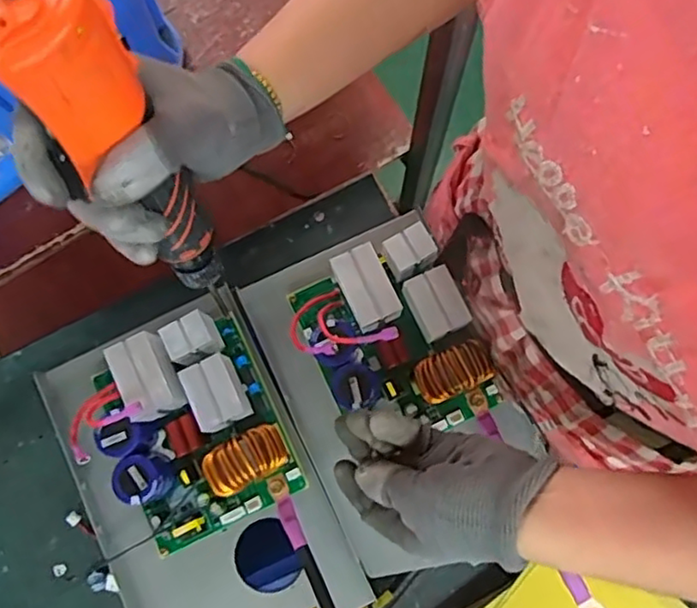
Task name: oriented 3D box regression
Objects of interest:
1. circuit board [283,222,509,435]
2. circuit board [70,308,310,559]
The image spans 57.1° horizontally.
[{"bbox_3d":[0.033,0.030,0.482,0.125,0.071,0.153,-27,79,-4],"label":"circuit board"},{"bbox_3d":[-0.120,0.095,0.470,0.133,0.073,0.150,-25,79,-4],"label":"circuit board"}]

